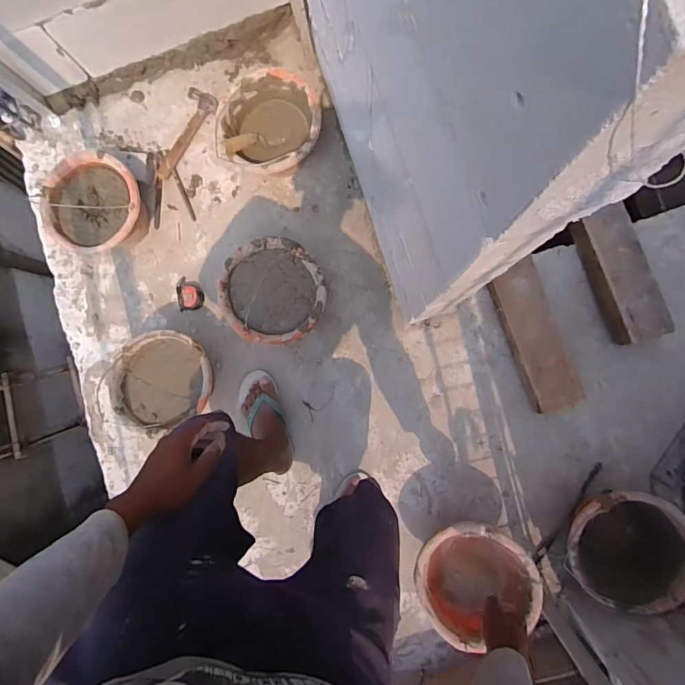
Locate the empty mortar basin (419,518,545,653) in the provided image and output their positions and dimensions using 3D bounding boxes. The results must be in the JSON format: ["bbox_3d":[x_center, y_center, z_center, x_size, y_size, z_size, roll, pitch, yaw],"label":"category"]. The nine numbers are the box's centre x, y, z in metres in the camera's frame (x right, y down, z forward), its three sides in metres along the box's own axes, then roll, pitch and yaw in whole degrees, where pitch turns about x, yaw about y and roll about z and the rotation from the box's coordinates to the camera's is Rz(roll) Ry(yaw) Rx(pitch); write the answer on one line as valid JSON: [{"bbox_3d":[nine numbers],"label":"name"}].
[{"bbox_3d":[0.298,0.524,0.967,0.248,0.129,0.232,0,86,5],"label":"empty mortar basin"}]

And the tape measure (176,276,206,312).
[{"bbox_3d":[-0.423,-0.138,1.192,0.075,0.037,0.096,-6,86,5],"label":"tape measure"}]

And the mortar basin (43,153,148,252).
[{"bbox_3d":[-0.637,-0.355,1.149,0.265,0.164,0.245,0,88,3],"label":"mortar basin"}]

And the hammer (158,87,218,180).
[{"bbox_3d":[-0.451,-0.590,1.211,0.080,0.026,0.270,29,89,6],"label":"hammer"}]

